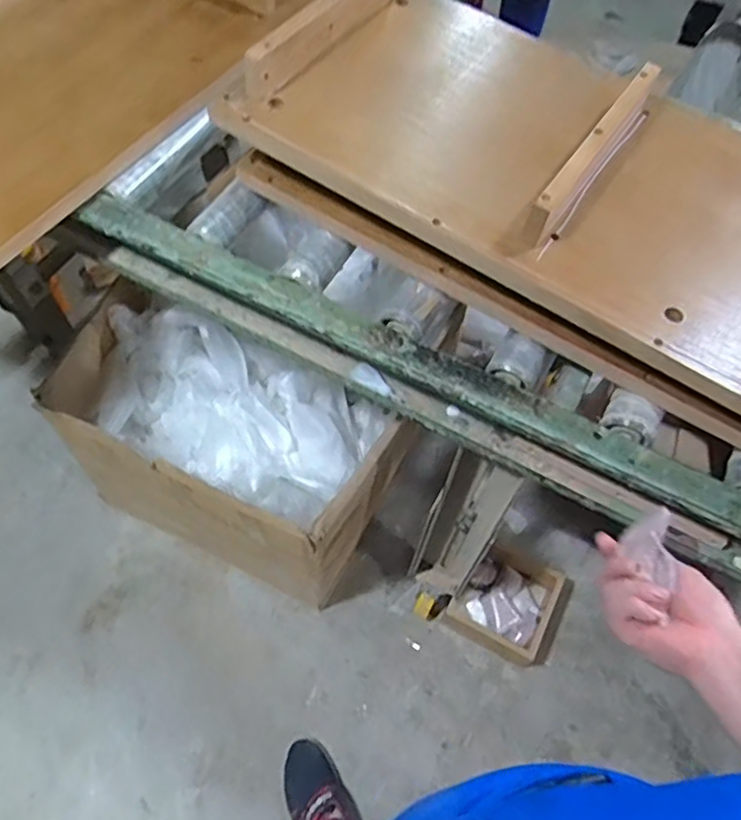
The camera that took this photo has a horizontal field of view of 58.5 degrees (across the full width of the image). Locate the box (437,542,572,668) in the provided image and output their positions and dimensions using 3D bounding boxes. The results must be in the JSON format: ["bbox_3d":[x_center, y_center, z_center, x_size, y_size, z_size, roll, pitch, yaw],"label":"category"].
[{"bbox_3d":[0.289,0.393,1.359,0.212,0.081,0.204,26,61,12],"label":"box"}]

